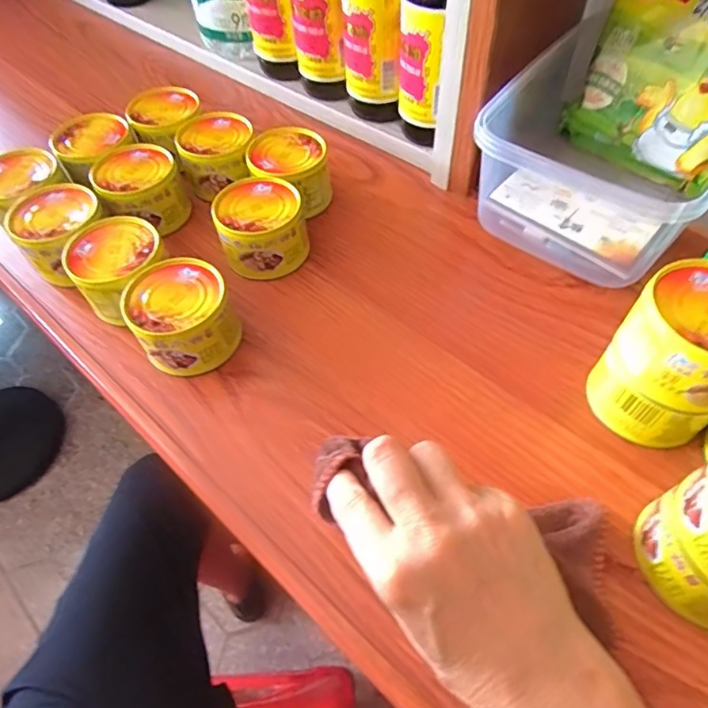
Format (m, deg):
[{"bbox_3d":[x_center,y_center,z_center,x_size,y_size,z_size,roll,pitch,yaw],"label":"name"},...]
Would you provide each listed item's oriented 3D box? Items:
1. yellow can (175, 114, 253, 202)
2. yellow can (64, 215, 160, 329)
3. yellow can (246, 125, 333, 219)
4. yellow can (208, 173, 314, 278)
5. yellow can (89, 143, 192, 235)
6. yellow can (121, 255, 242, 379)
[{"bbox_3d":[-0.128,-0.188,0.469,0.069,0.039,0.079,-5,55,-2],"label":"yellow can"},{"bbox_3d":[-0.182,-0.067,0.390,0.078,0.045,0.070,24,59,18],"label":"yellow can"},{"bbox_3d":[-0.055,-0.164,0.454,0.068,0.056,0.065,-1,55,1],"label":"yellow can"},{"bbox_3d":[-0.075,-0.105,0.415,0.070,0.054,0.073,-1,55,1],"label":"yellow can"},{"bbox_3d":[-0.193,-0.150,0.451,0.067,0.048,0.082,-28,59,-17],"label":"yellow can"},{"bbox_3d":[-0.126,-0.024,0.368,0.066,0.063,0.074,-31,59,-18],"label":"yellow can"}]

